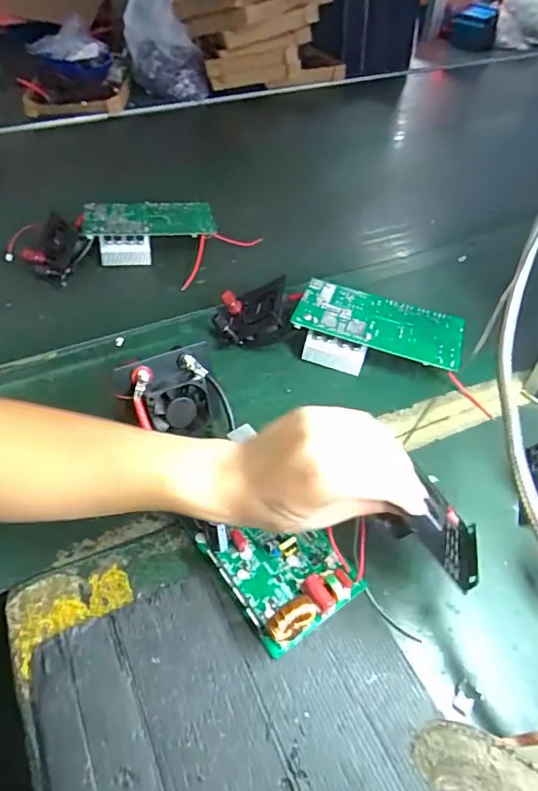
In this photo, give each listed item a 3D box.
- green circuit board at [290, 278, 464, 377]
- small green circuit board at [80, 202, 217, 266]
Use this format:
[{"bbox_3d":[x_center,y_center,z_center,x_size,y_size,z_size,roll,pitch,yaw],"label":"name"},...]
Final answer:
[{"bbox_3d":[0.126,-0.071,0.601,0.186,0.060,0.092,14,48,12],"label":"green circuit board"},{"bbox_3d":[-0.180,-0.253,0.780,0.186,0.055,0.096,-13,48,-13],"label":"small green circuit board"}]

